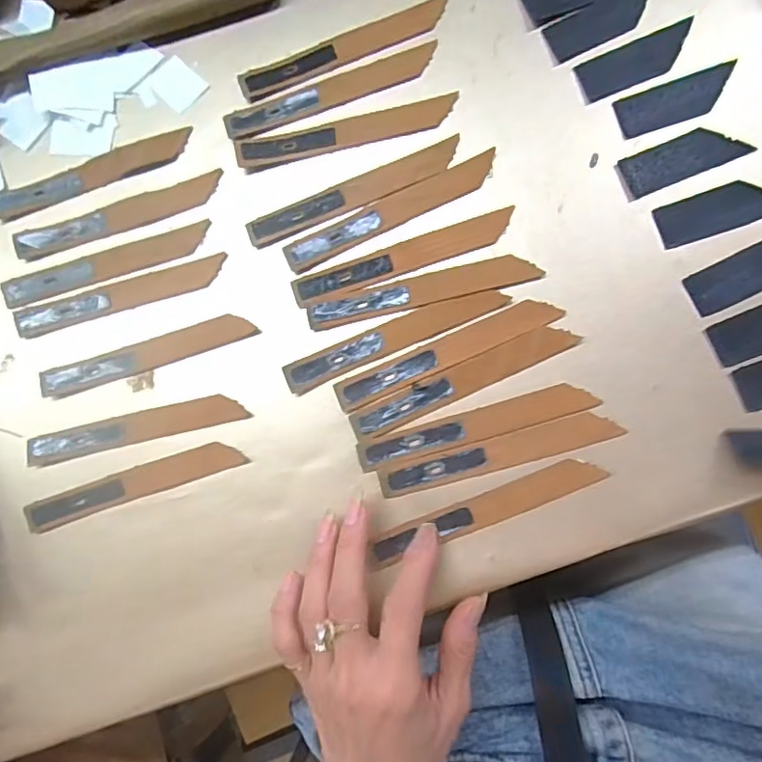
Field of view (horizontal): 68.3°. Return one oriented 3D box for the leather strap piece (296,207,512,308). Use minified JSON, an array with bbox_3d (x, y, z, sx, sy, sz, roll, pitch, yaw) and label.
[{"bbox_3d":[0.012,-0.067,0.305,0.123,0.004,0.017,-18,84,3],"label":"leather strap piece"}]

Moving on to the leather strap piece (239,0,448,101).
[{"bbox_3d":[-0.021,-0.188,0.318,0.122,0.004,0.017,-21,84,3],"label":"leather strap piece"}]

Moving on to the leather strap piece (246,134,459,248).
[{"bbox_3d":[-0.015,-0.104,0.311,0.124,0.004,0.016,-22,84,3],"label":"leather strap piece"}]

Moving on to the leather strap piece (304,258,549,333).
[{"bbox_3d":[0.022,-0.049,0.304,0.123,0.005,0.017,-13,84,4],"label":"leather strap piece"}]

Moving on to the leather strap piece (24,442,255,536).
[{"bbox_3d":[-0.136,0.057,0.308,0.122,0.004,0.017,-19,84,3],"label":"leather strap piece"}]

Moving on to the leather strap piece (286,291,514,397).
[{"bbox_3d":[0.007,-0.025,0.303,0.123,0.005,0.019,-23,84,3],"label":"leather strap piece"}]

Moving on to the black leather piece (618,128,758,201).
[{"bbox_3d":[0.160,-0.118,0.296,0.063,0.004,0.022,-22,84,3],"label":"black leather piece"}]

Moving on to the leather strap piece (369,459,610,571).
[{"bbox_3d":[0.053,0.067,0.292,0.123,0.004,0.017,-22,84,5],"label":"leather strap piece"}]

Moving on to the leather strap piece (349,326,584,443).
[{"bbox_3d":[0.043,0.000,0.297,0.124,0.004,0.018,-26,84,3],"label":"leather strap piece"}]

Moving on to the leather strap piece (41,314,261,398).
[{"bbox_3d":[-0.130,-0.014,0.314,0.122,0.007,0.017,-18,84,3],"label":"leather strap piece"}]

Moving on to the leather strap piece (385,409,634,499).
[{"bbox_3d":[0.060,0.037,0.291,0.123,0.004,0.016,-16,84,3],"label":"leather strap piece"}]

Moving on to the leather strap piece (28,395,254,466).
[{"bbox_3d":[-0.136,0.027,0.310,0.122,0.006,0.016,-14,84,4],"label":"leather strap piece"}]

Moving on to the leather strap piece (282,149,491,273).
[{"bbox_3d":[0.005,-0.093,0.308,0.124,0.004,0.016,-25,84,3],"label":"leather strap piece"}]

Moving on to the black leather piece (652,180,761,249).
[{"bbox_3d":[0.178,-0.090,0.294,0.064,0.004,0.023,-18,84,3],"label":"black leather piece"}]

